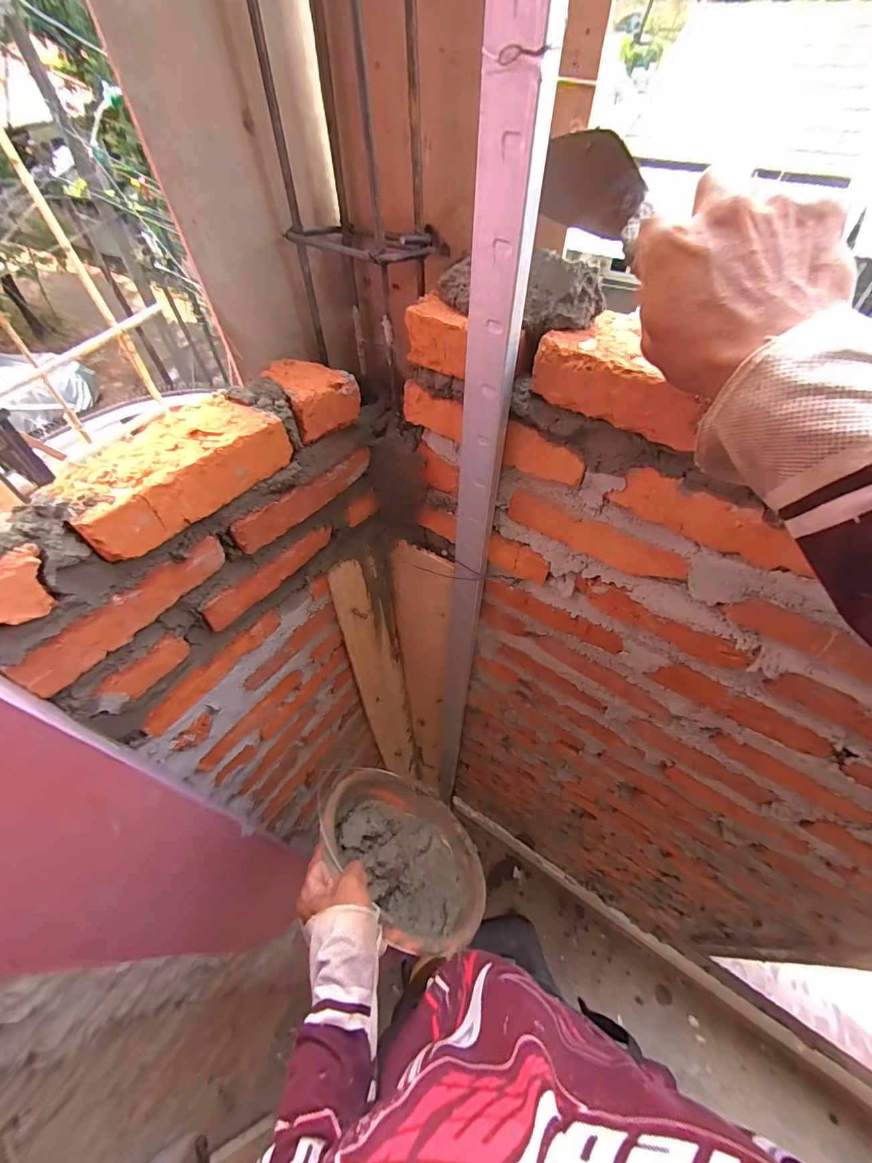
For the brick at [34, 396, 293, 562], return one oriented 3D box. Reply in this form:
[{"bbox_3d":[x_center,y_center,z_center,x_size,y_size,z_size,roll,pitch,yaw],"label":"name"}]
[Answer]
[{"bbox_3d":[-0.239,-0.104,0.409,0.089,0.053,0.187,31,59,22],"label":"brick"}]

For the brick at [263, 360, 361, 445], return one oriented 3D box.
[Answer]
[{"bbox_3d":[-0.139,-0.203,0.484,0.077,0.048,0.092,-37,60,-24],"label":"brick"}]

